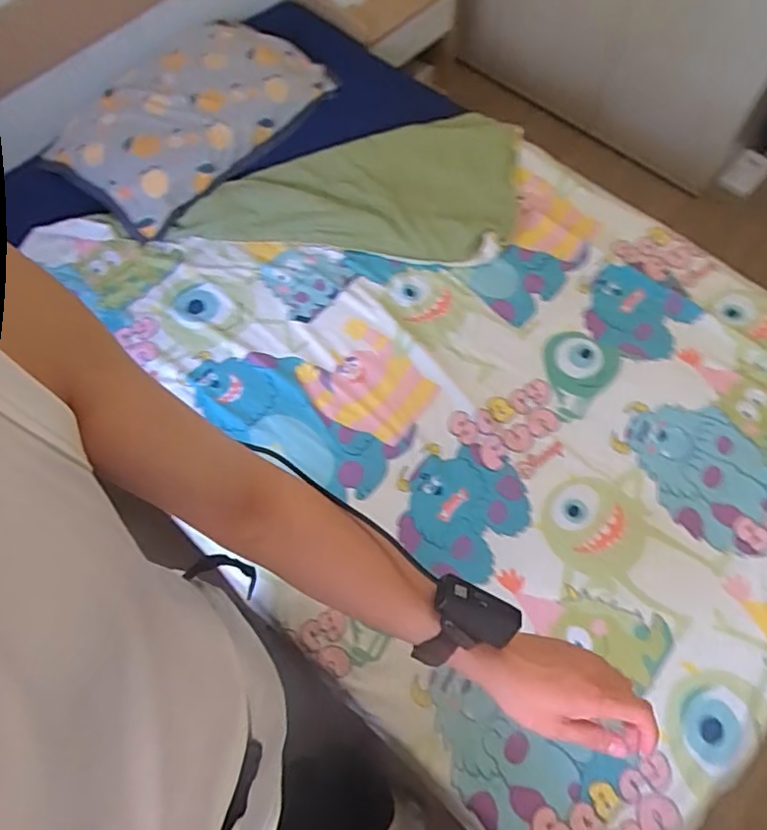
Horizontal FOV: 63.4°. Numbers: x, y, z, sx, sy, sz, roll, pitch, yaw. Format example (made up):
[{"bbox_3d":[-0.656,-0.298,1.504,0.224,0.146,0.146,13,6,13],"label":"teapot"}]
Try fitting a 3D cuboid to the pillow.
[{"bbox_3d":[-0.479,-0.767,1.548,0.361,0.149,0.681,35,69,17],"label":"pillow"}]

